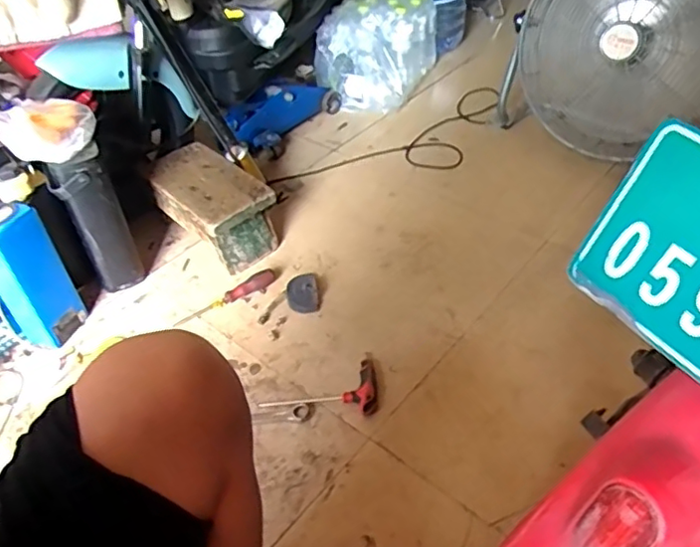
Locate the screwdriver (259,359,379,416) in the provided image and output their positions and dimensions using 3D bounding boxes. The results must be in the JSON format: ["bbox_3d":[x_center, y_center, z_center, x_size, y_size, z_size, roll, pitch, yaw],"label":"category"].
[{"bbox_3d":[-0.051,0.189,1.004,0.192,0.028,0.093,-2,44,3],"label":"screwdriver"}]

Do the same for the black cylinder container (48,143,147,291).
[{"bbox_3d":[-0.469,-0.091,1.125,0.092,0.292,0.066,-23,47,-18],"label":"black cylinder container"}]

